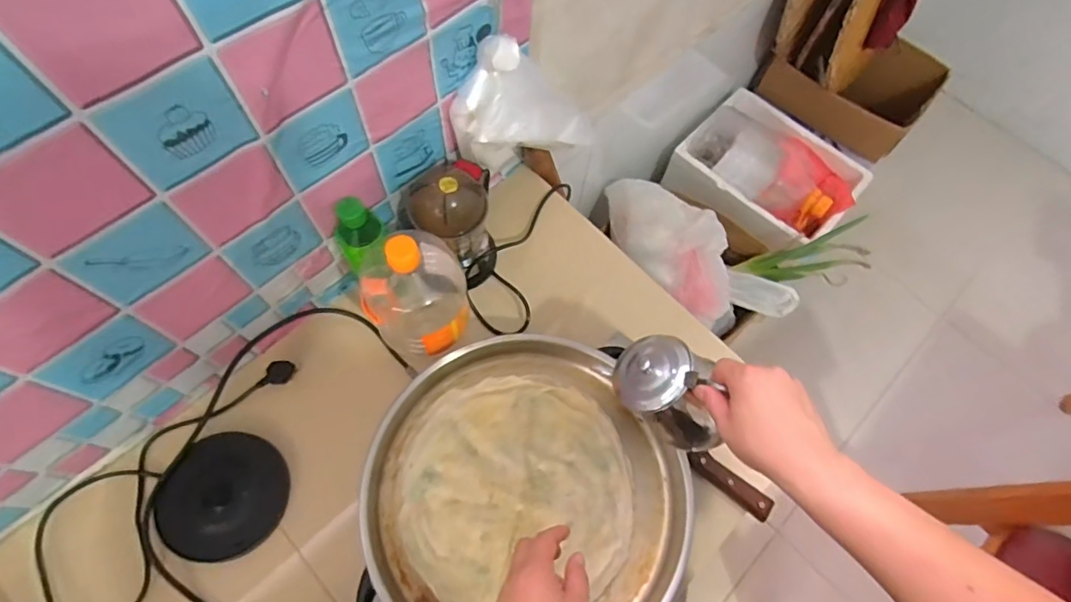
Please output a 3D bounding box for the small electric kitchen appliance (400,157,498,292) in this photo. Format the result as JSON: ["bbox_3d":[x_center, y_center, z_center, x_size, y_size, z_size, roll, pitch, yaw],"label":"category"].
[{"bbox_3d":[-0.102,-0.105,0.753,0.130,0.191,0.109,-31,71,-16],"label":"small electric kitchen appliance"}]

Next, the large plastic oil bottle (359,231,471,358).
[{"bbox_3d":[-0.140,-0.004,0.660,0.111,0.218,0.109,1,66,-3],"label":"large plastic oil bottle"}]

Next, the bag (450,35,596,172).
[{"bbox_3d":[-0.005,-0.251,0.708,0.202,0.196,0.069,-23,69,-13],"label":"bag"}]

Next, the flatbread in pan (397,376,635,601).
[{"bbox_3d":[-0.022,0.213,0.643,0.262,0.025,0.243,1,66,-3],"label":"flatbread in pan"}]

